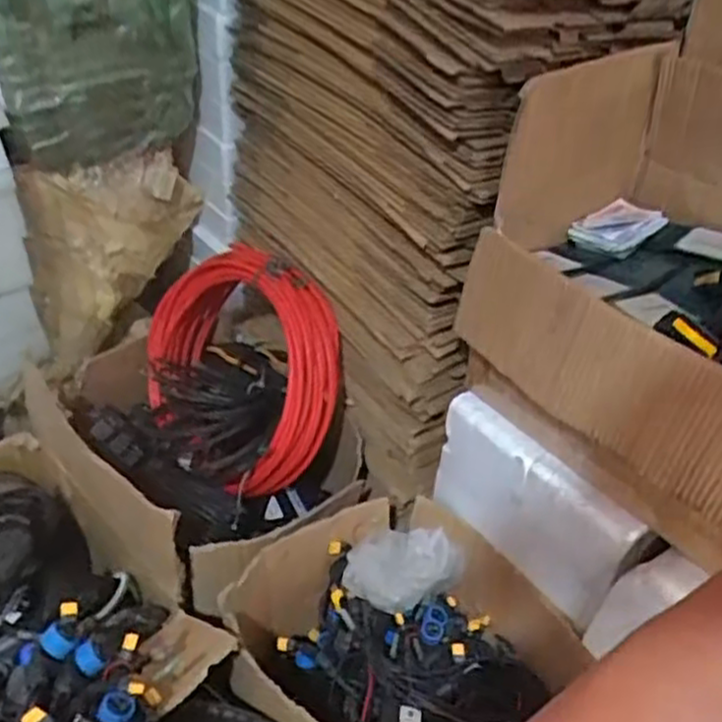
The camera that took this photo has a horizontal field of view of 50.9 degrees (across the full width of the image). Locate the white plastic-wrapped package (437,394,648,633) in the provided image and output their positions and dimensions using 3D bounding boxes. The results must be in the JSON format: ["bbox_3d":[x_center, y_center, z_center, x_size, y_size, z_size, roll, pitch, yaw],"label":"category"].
[{"bbox_3d":[0.213,0.184,0.973,0.048,0.181,0.275,-24,47,-30],"label":"white plastic-wrapped package"}]

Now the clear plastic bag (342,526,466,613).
[{"bbox_3d":[0.061,0.295,1.074,0.166,0.116,0.107,4,40,0],"label":"clear plastic bag"}]

